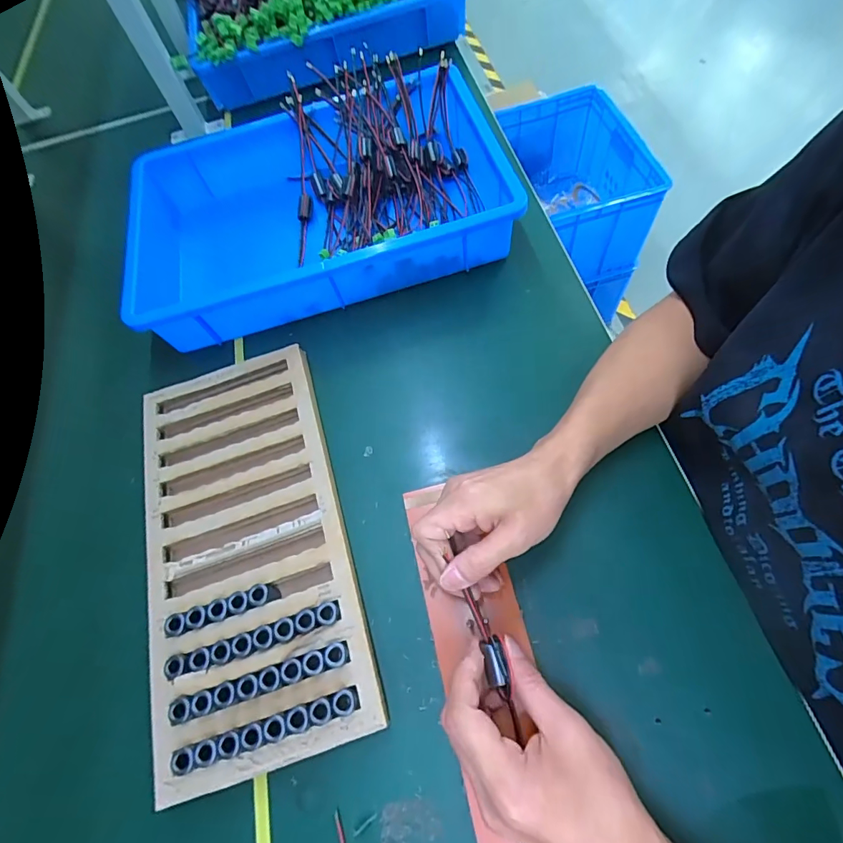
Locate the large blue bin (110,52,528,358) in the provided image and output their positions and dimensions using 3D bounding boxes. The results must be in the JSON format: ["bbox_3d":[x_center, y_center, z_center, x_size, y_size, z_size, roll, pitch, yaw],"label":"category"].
[{"bbox_3d":[-0.128,-0.258,0.541,0.424,0.106,0.273,-17,63,0],"label":"large blue bin"}]

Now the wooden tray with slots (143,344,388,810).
[{"bbox_3d":[-0.160,0.098,0.404,0.176,0.030,0.357,-16,64,-4],"label":"wooden tray with slots"}]

